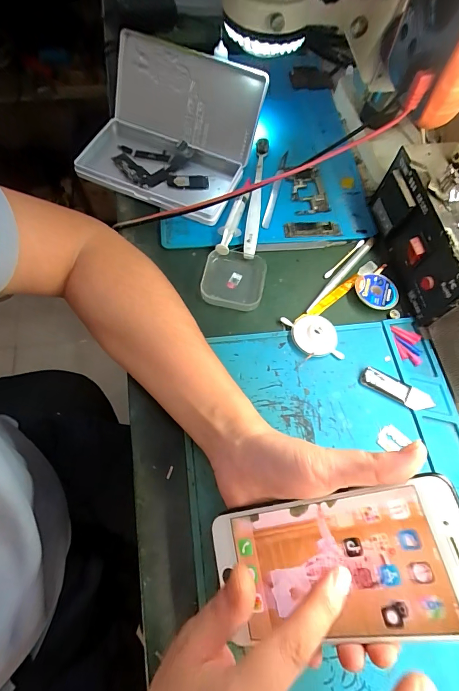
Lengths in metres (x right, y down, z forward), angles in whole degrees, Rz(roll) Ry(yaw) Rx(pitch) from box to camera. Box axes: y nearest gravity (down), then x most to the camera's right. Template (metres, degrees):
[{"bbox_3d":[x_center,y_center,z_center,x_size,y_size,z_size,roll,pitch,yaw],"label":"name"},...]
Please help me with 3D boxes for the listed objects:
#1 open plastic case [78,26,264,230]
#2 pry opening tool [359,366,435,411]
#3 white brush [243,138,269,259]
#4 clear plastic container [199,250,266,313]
[{"bbox_3d":[-0.072,-0.248,0.391,0.192,0.090,0.158,21,67,7],"label":"open plastic case"},{"bbox_3d":[0.155,0.042,0.318,0.066,0.007,0.019,26,68,9],"label":"pry opening tool"},{"bbox_3d":[0.031,-0.173,0.399,0.015,0.020,0.169,8,66,1],"label":"white brush"},{"bbox_3d":[0.004,-0.071,0.356,0.064,0.018,0.065,9,66,1],"label":"clear plastic container"}]

